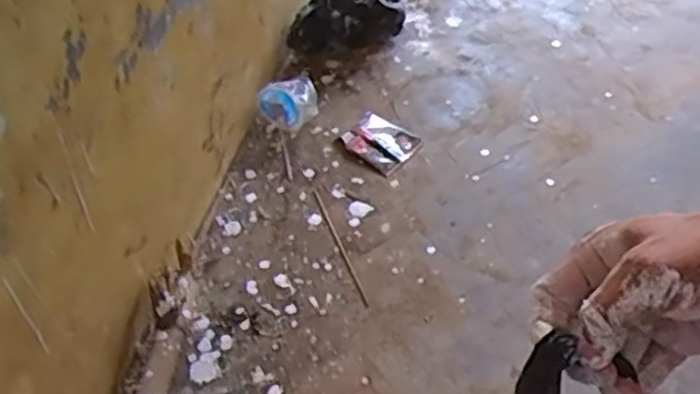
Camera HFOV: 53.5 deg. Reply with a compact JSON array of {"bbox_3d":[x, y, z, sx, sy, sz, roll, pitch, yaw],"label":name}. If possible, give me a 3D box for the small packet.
[{"bbox_3d":[0.044,-0.080,0.962,0.093,0.007,0.081,34,56,28],"label":"small packet"}]

